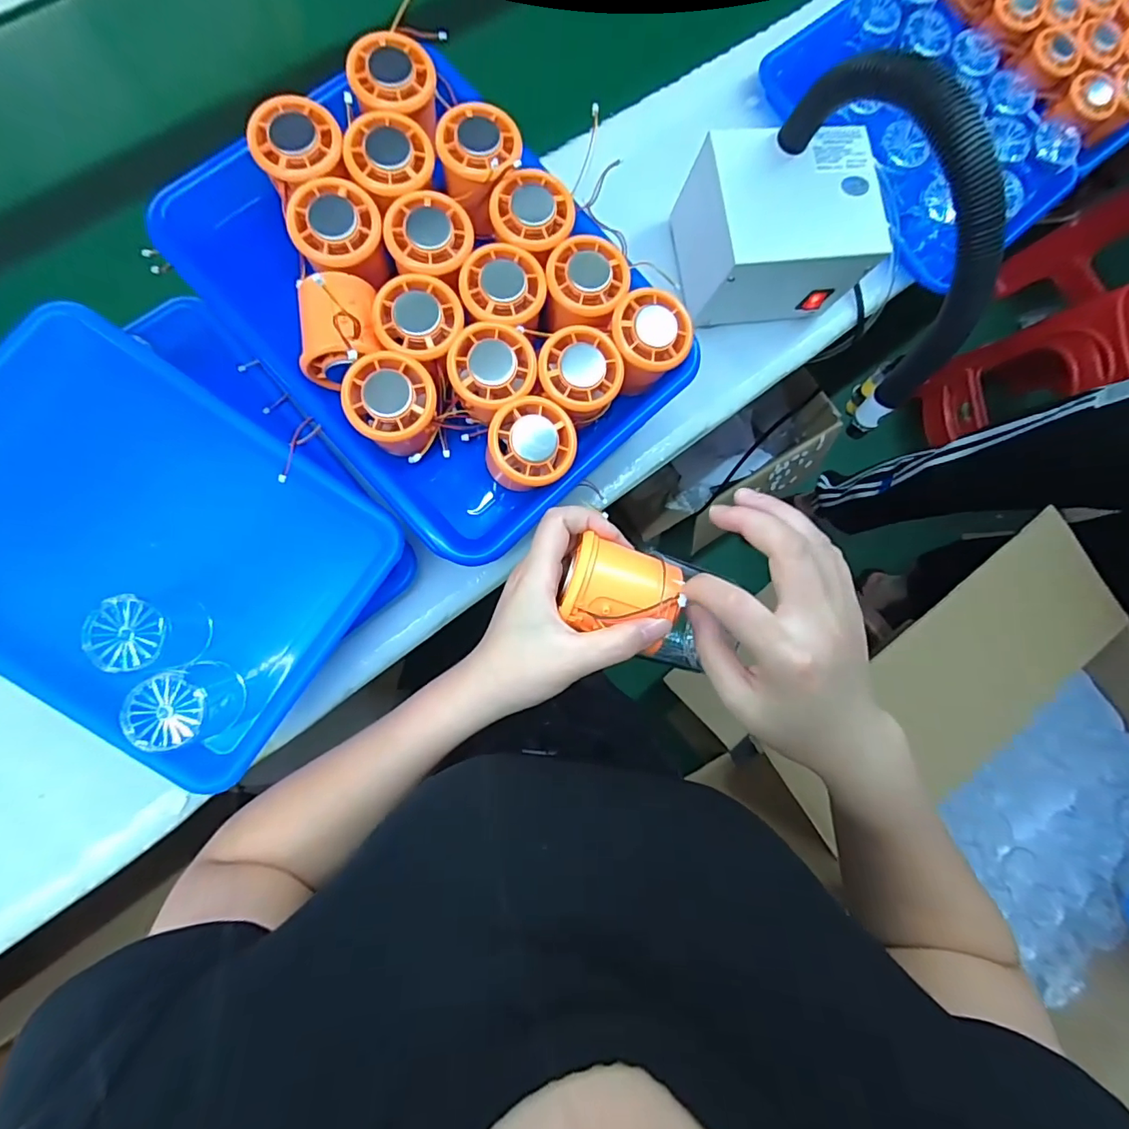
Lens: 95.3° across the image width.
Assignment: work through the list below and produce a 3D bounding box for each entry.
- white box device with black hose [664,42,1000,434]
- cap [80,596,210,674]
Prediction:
[{"bbox_3d":[0.226,-0.266,0.449,0.154,0.213,0.260,-11,87,-8],"label":"white box device with black hose"},{"bbox_3d":[-0.314,0.053,0.396,0.051,0.074,0.052,1,86,-7],"label":"cap"}]

